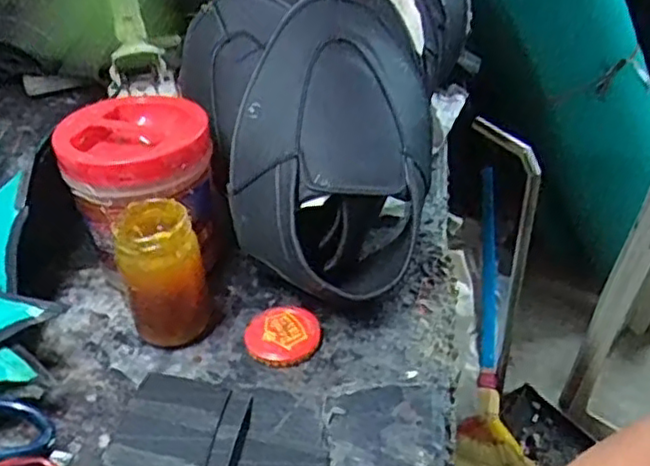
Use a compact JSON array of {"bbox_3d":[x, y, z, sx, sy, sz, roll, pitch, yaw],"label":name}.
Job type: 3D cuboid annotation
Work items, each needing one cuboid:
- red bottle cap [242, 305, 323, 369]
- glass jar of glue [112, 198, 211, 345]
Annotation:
[{"bbox_3d":[-0.033,0.081,0.545,0.059,0.011,0.059,-2,37,1],"label":"red bottle cap"},{"bbox_3d":[-0.123,0.034,0.533,0.057,0.110,0.054,-12,38,-12],"label":"glass jar of glue"}]

